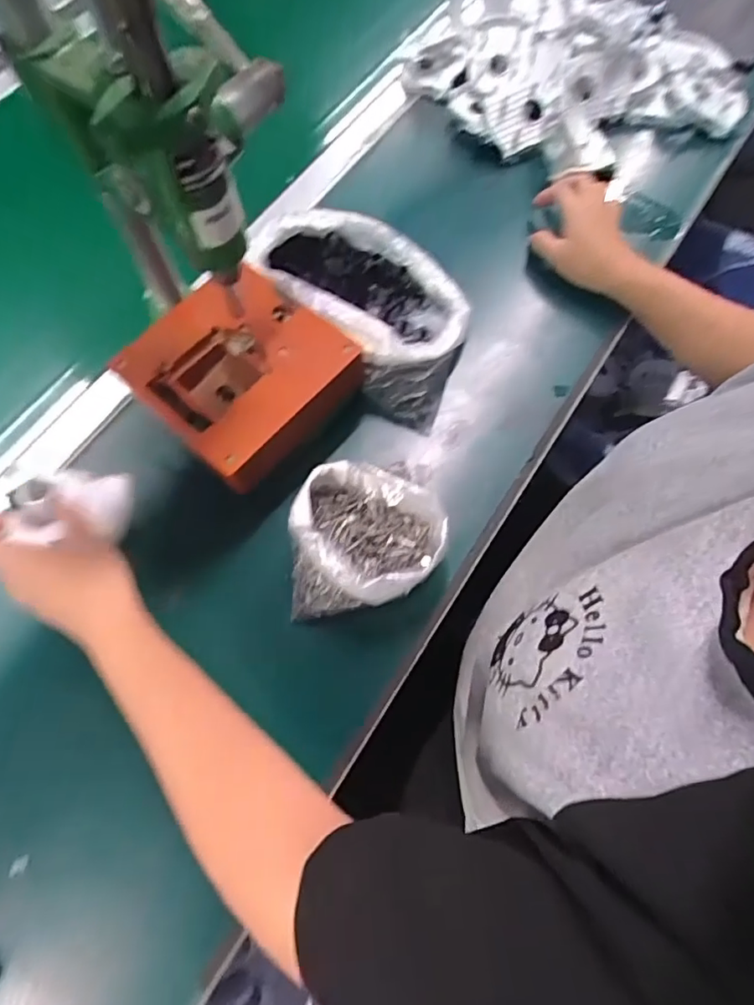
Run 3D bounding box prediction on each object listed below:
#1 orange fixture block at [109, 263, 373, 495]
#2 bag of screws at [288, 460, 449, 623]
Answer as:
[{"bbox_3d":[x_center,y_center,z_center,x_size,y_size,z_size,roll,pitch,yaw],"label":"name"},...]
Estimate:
[{"bbox_3d":[-0.111,-0.103,0.485,0.155,0.078,0.156,39,74,16],"label":"orange fixture block"},{"bbox_3d":[-0.007,0.020,0.439,0.121,0.066,0.126,-2,68,1],"label":"bag of screws"}]

